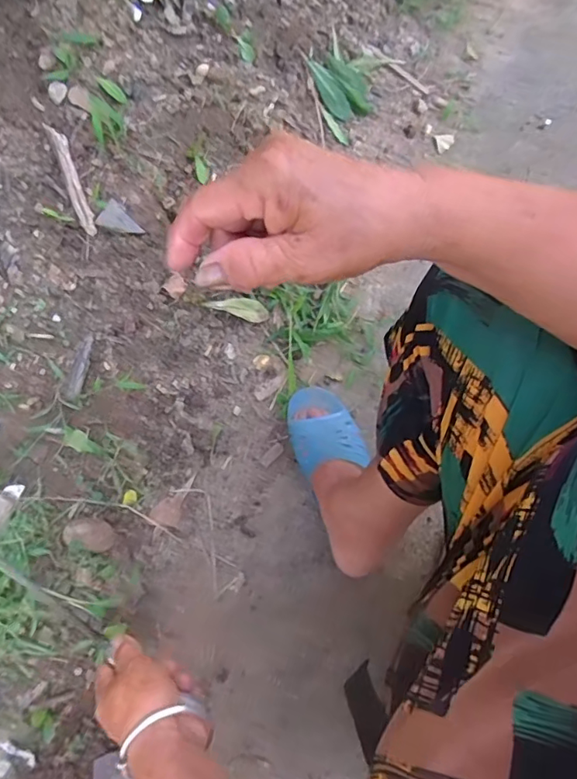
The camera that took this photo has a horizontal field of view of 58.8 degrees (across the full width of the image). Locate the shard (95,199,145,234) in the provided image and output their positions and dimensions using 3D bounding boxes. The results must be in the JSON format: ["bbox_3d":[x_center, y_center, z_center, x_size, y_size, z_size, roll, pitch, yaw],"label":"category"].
[{"bbox_3d":[-0.202,-0.203,0.623,0.050,0.004,0.035,32,74,-22],"label":"shard"}]

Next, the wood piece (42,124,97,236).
[{"bbox_3d":[-0.254,-0.245,0.603,0.017,0.008,0.123,-18,101,-7],"label":"wood piece"}]

